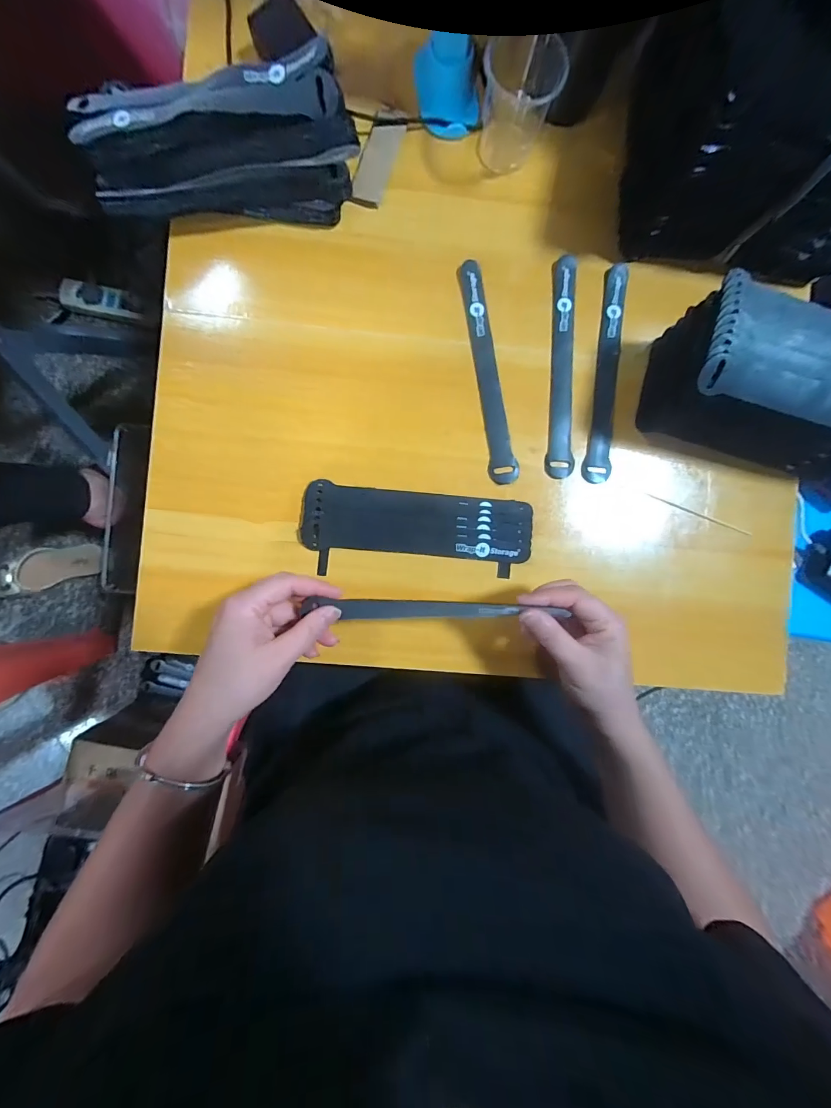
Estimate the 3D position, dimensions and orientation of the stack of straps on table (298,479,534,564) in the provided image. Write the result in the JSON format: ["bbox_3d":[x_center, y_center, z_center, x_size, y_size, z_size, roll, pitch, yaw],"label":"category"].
[{"bbox_3d":[0.003,-0.027,0.351,0.201,0.006,0.057,6,90,-3],"label":"stack of straps on table"}]

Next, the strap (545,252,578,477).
[{"bbox_3d":[0.136,-0.171,0.358,0.024,0.004,0.203,4,90,-3],"label":"strap"}]

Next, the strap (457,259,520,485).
[{"bbox_3d":[0.066,-0.165,0.354,0.024,0.004,0.201,-8,87,3],"label":"strap"}]

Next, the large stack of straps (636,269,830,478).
[{"bbox_3d":[0.309,-0.136,0.323,0.208,0.081,0.104,11,89,-3],"label":"large stack of straps"}]

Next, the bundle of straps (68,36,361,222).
[{"bbox_3d":[-0.158,-0.334,0.326,0.216,0.071,0.078,-5,90,-3],"label":"bundle of straps"}]

